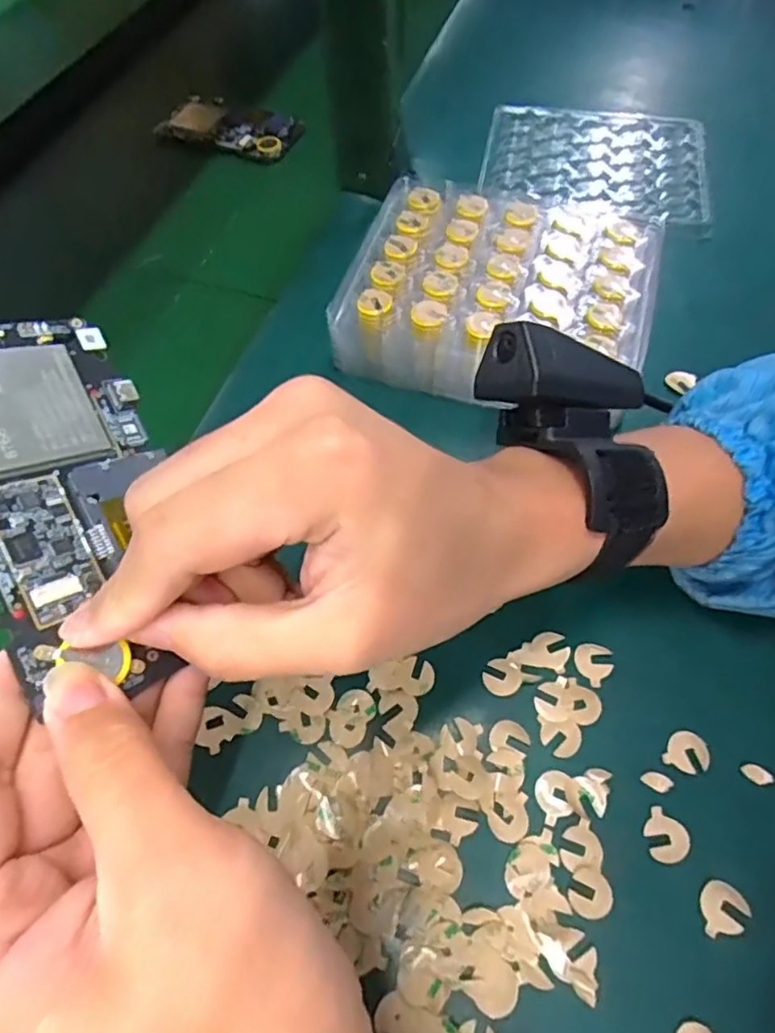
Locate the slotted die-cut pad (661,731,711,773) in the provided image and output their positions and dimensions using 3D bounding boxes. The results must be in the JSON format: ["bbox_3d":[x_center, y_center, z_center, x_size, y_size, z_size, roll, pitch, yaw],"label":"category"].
[{"bbox_3d":[0.131,0.102,0.266,0.017,0.004,0.017,26,64,14],"label":"slotted die-cut pad"}]

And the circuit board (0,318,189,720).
[{"bbox_3d":[-0.099,-0.006,0.191,0.064,0.005,0.122,-24,88,-43],"label":"circuit board"}]

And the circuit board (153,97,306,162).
[{"bbox_3d":[-0.134,-0.335,0.521,0.114,0.007,0.064,16,62,9],"label":"circuit board"}]

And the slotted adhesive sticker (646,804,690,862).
[{"bbox_3d":[0.114,0.129,0.251,0.016,0.004,0.021,-6,61,-3],"label":"slotted adhesive sticker"}]

